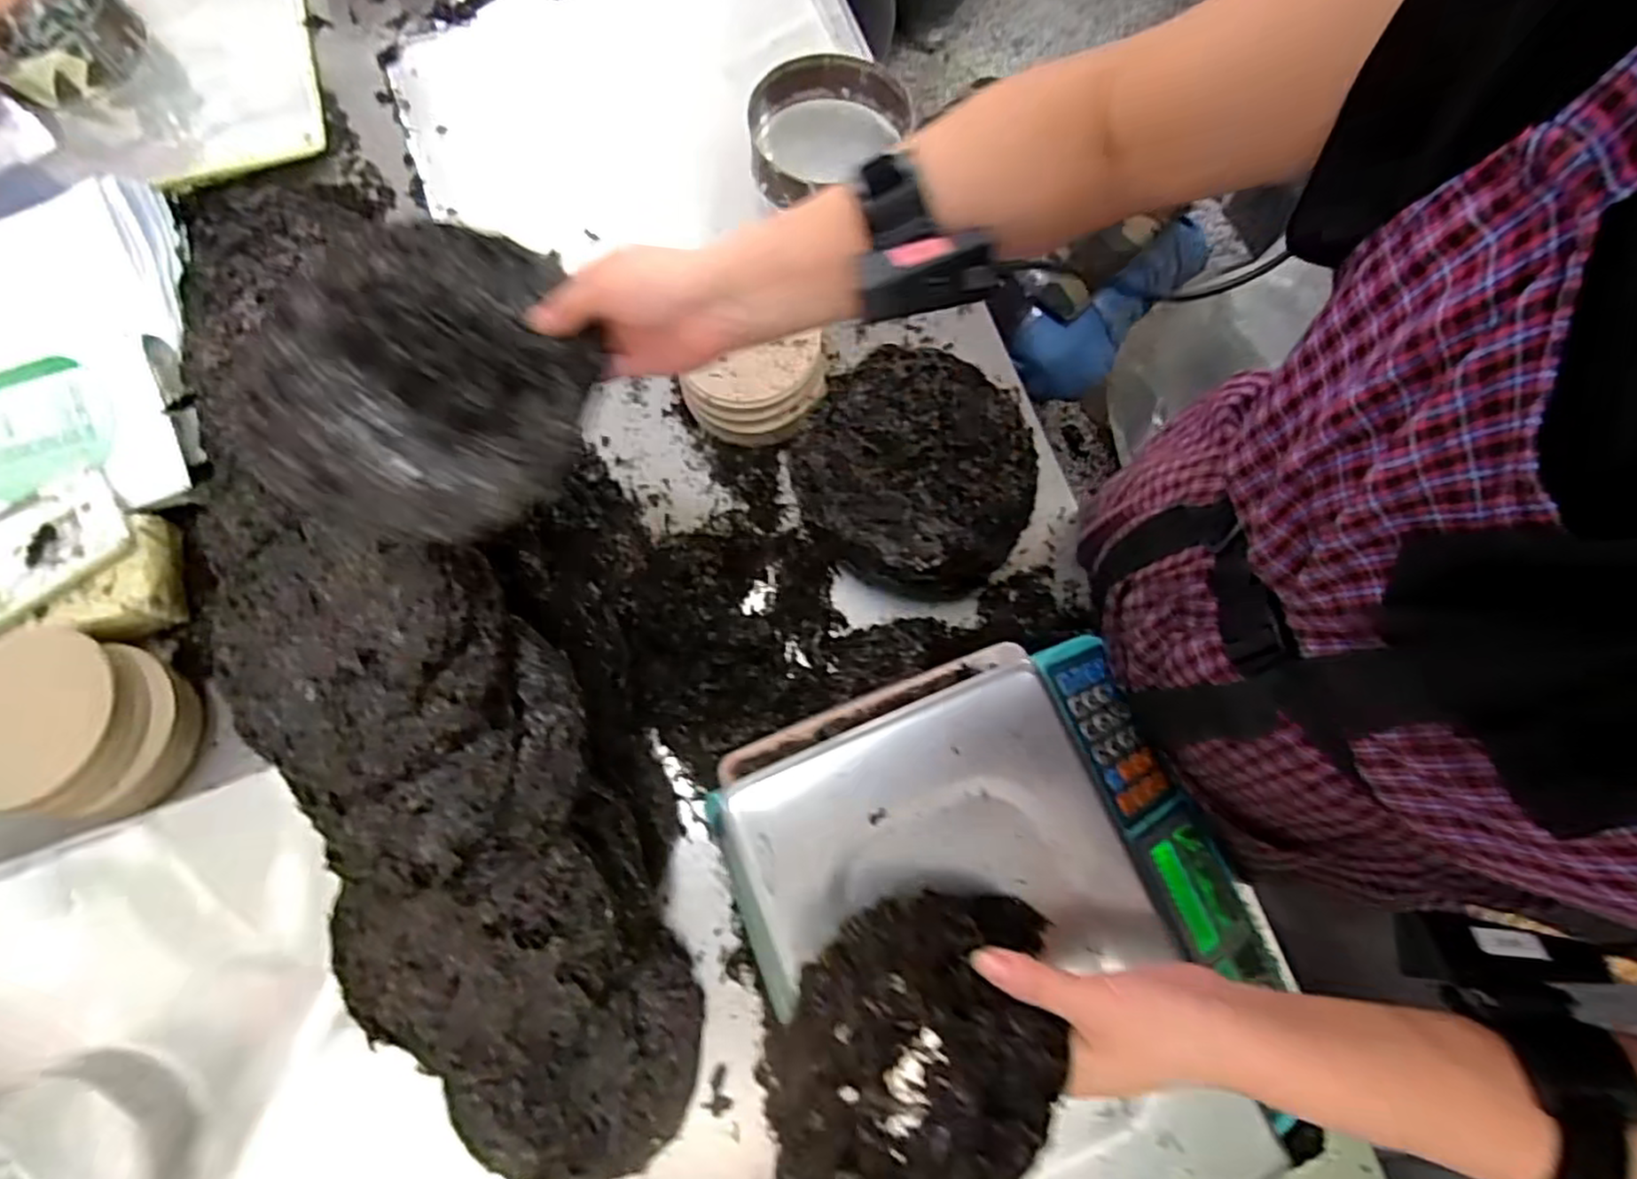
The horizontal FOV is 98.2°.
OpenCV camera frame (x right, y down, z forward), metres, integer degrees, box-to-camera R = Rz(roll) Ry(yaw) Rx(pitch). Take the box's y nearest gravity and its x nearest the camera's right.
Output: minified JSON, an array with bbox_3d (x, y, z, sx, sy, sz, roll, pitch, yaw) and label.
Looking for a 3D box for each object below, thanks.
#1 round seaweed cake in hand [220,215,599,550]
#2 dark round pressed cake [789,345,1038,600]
[{"bbox_3d":[-0.236,-0.125,0.414,0.189,0.032,0.187,0,75,0],"label":"round seaweed cake in hand"},{"bbox_3d":[0.086,-0.103,0.646,0.200,0.081,0.200,0,75,0],"label":"dark round pressed cake"}]

